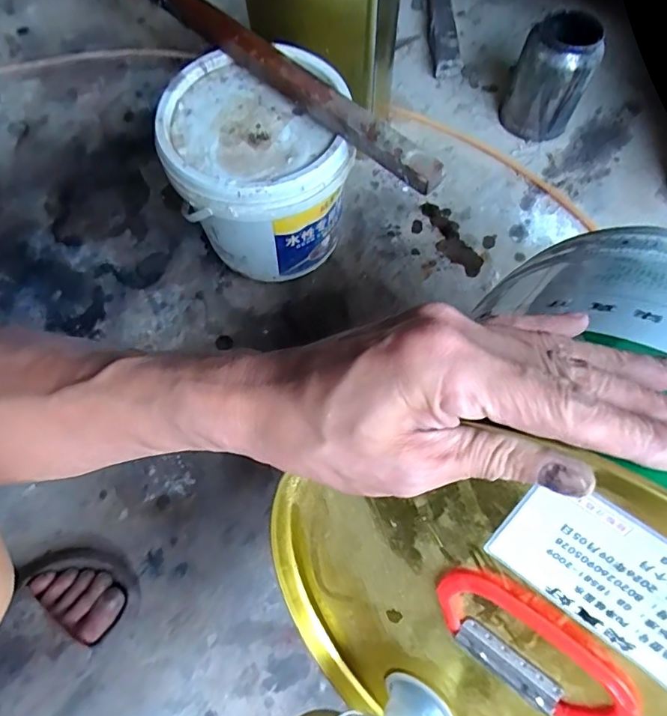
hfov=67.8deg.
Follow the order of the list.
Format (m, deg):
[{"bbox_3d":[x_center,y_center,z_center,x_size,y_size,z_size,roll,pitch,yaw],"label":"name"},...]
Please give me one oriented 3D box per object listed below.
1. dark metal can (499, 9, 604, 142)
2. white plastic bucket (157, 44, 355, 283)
[{"bbox_3d":[0.297,-0.382,0.681,0.099,0.127,0.101,0,68,1],"label":"dark metal can"},{"bbox_3d":[-0.079,-0.210,0.575,0.183,0.183,0.179,-1,65,1],"label":"white plastic bucket"}]

